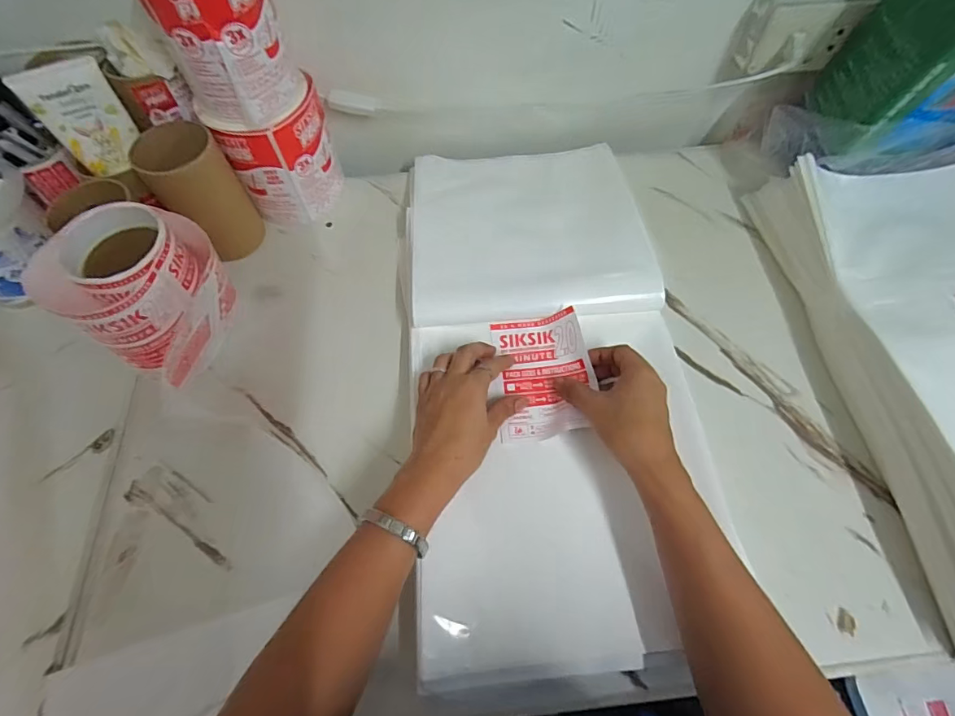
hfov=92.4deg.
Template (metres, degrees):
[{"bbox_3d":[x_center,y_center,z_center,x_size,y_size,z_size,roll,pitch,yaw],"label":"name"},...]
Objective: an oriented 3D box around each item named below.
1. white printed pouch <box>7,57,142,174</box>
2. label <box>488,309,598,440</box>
[{"bbox_3d":[-0.390,-0.241,0.462,0.070,0.103,0.013,-38,68,-17],"label":"white printed pouch"},{"bbox_3d":[0.062,0.013,0.435,0.090,0.028,0.124,-2,62,1],"label":"label"}]

